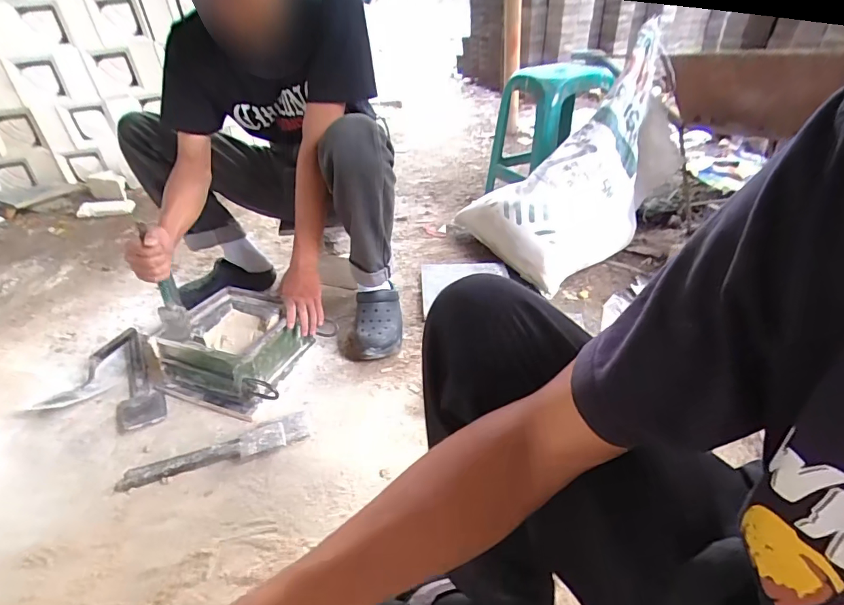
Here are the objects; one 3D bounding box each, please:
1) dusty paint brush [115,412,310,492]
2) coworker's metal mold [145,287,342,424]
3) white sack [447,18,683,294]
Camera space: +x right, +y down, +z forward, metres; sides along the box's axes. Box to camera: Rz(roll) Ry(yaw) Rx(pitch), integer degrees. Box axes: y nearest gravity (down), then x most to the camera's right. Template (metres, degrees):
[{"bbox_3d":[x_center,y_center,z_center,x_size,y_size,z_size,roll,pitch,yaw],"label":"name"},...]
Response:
[{"bbox_3d":[-0.374,0.273,0.824,0.322,0.016,0.062,-15,39,-18],"label":"dusty paint brush"},{"bbox_3d":[-0.384,0.093,0.970,0.287,0.130,0.257,11,37,14],"label":"coworker's metal mold"},{"bbox_3d":[0.506,-0.443,1.504,0.830,0.364,0.478,-46,50,-8],"label":"white sack"}]

